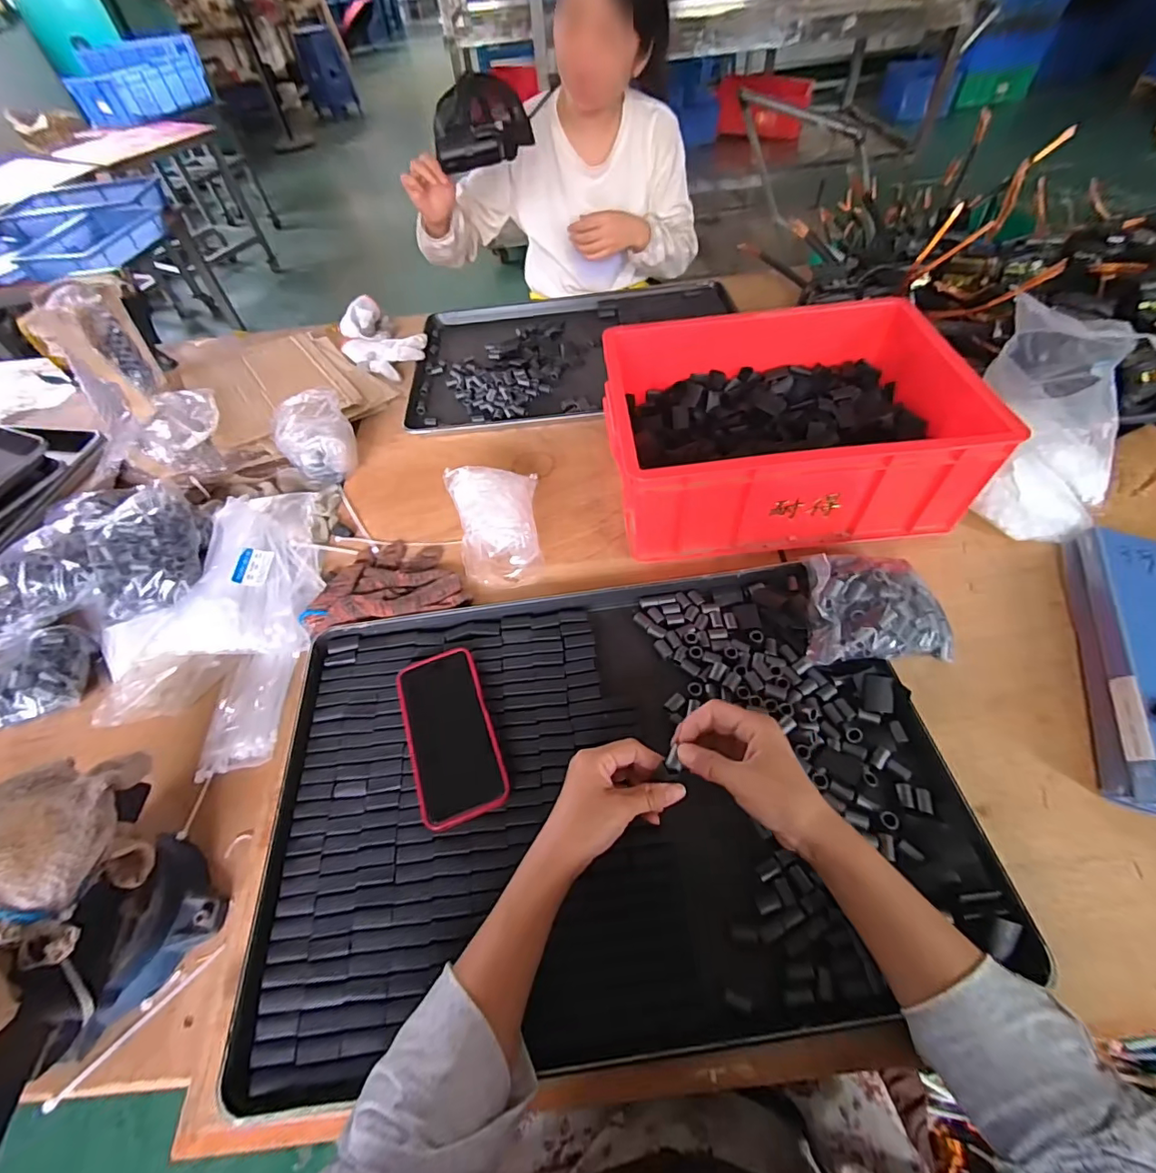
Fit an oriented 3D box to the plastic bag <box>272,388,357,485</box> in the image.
[{"bbox_3d":[-0.386,-0.217,0.749,0.104,0.085,0.120,-27,56,-14],"label":"plastic bag"}]

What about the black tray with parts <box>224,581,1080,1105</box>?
[{"bbox_3d":[0.023,0.167,0.466,0.589,0.035,0.393,-7,52,-1],"label":"black tray with parts"}]

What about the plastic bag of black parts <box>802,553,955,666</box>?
[{"bbox_3d":[0.300,0.022,0.526,0.144,0.060,0.109,-8,53,0],"label":"plastic bag of black parts"}]

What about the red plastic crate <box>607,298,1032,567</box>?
[{"bbox_3d":[0.244,-0.215,0.657,0.400,0.141,0.316,-5,54,2],"label":"red plastic crate"}]

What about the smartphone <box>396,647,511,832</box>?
[{"bbox_3d":[-0.124,0.139,0.487,0.079,0.015,0.163,-18,62,-12],"label":"smartphone"}]

